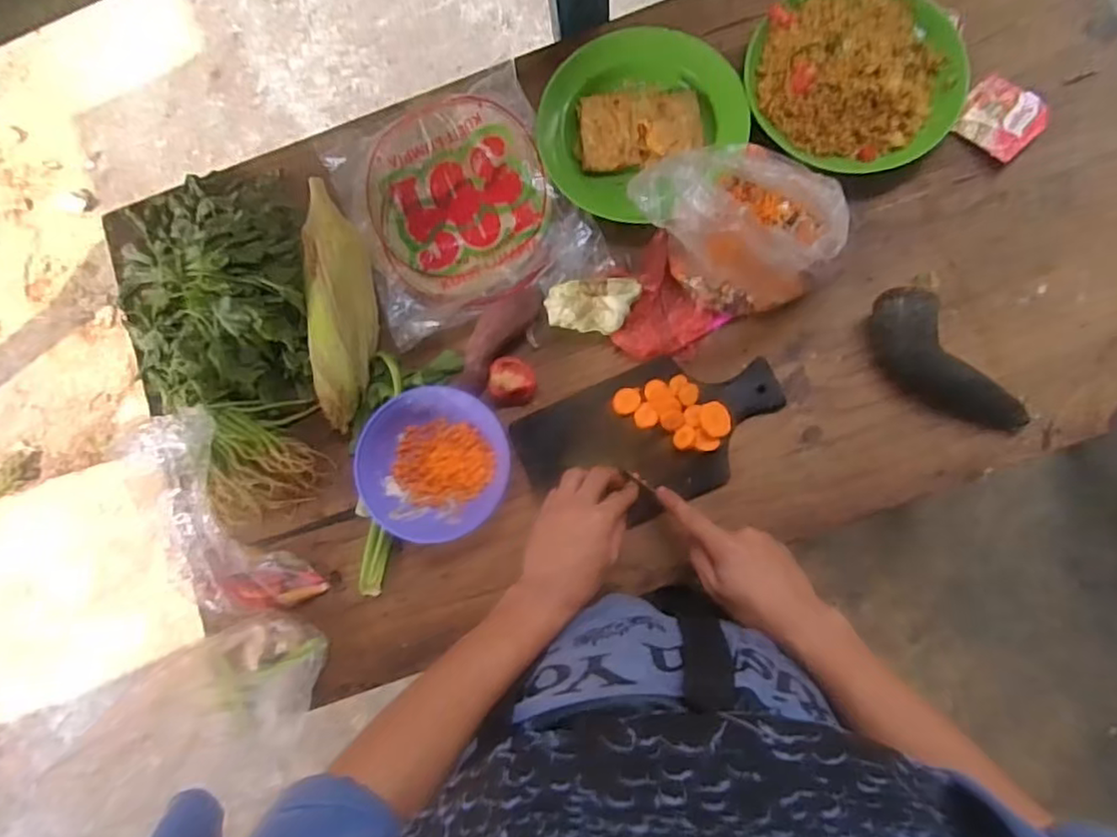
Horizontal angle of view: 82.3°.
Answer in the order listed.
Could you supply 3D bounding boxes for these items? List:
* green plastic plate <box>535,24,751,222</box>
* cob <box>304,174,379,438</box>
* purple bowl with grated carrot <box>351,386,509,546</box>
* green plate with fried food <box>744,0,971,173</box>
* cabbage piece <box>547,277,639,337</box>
[{"bbox_3d":[0.073,-0.321,0.674,0.205,0.044,0.188,0,86,5],"label":"green plastic plate"},{"bbox_3d":[-0.225,-0.123,0.660,0.061,0.059,0.266,-7,86,4],"label":"cob"},{"bbox_3d":[-0.119,0.044,0.635,0.141,0.044,0.145,0,86,5],"label":"purple bowl with grated carrot"},{"bbox_3d":[0.309,-0.361,0.657,0.210,0.053,0.222,0,86,5],"label":"green plate with fried food"},{"bbox_3d":[0.035,-0.110,0.635,0.092,0.062,0.047,-8,85,4],"label":"cabbage piece"}]

